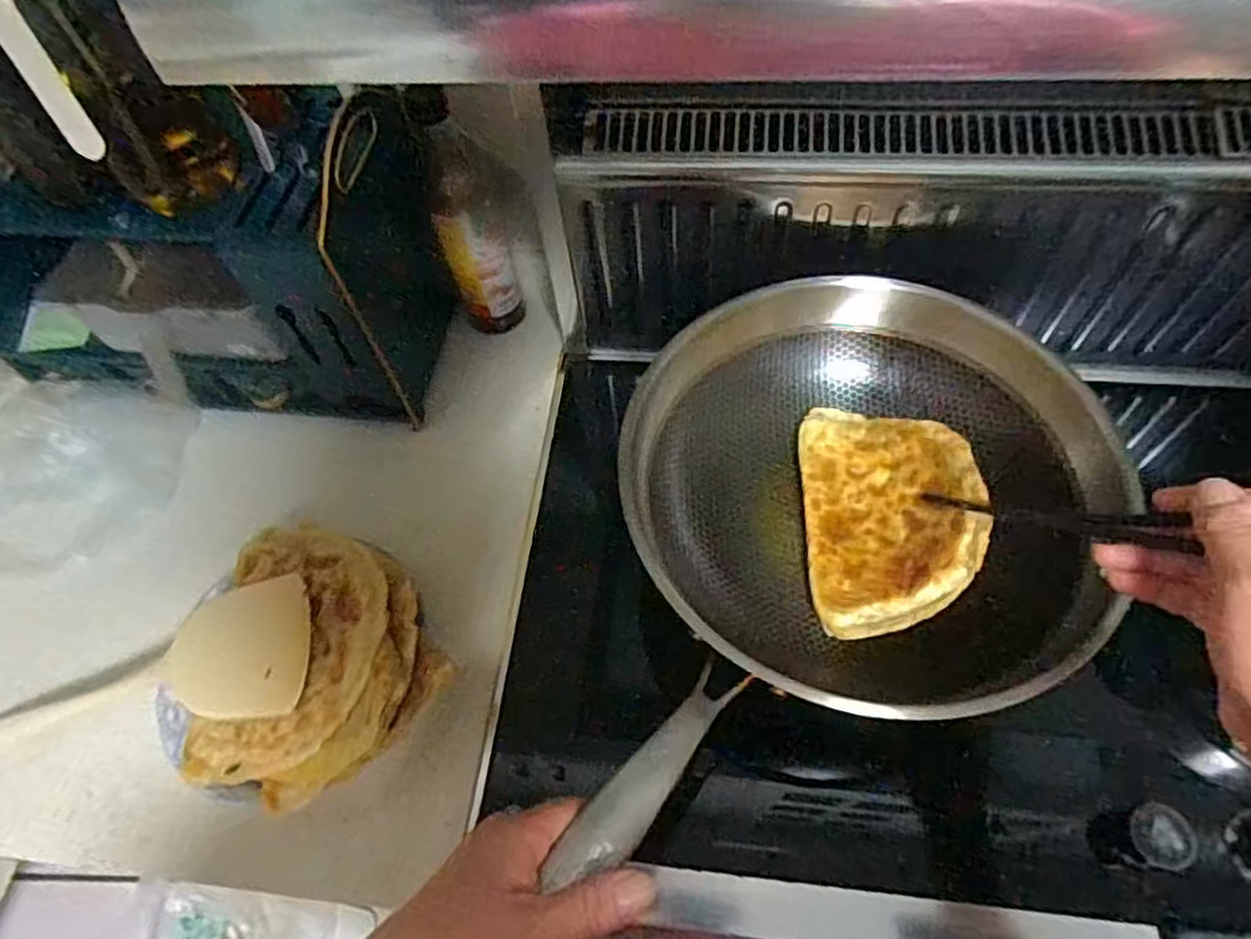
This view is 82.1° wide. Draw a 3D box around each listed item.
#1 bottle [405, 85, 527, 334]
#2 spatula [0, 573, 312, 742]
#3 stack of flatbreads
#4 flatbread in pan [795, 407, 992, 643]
[{"bbox_3d":[-0.140,-0.220,0.660,0.063,0.237,0.051,-13,58,-4],"label":"bottle"},{"bbox_3d":[-0.362,0.158,0.530,0.297,0.030,0.085,-18,57,16],"label":"spatula"},{"bbox_3d":[-0.230,0.130,0.512,0.165,0.037,0.185,-31,61,-14],"label":"stack of flatbreads"},{"bbox_3d":[0.194,0.027,0.525,0.119,0.019,0.184,-10,51,21],"label":"flatbread in pan"}]

